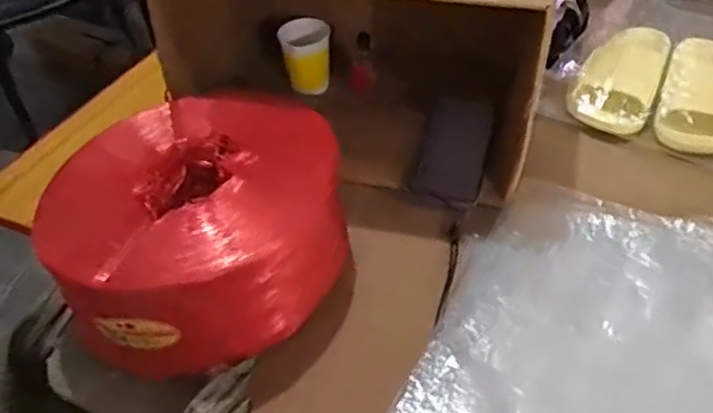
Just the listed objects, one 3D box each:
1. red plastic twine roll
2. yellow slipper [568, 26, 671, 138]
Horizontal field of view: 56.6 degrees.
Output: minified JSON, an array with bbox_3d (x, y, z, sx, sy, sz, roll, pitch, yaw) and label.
[{"bbox_3d":[-0.160,0.016,0.609,0.232,0.141,0.227,-3,43,3],"label":"red plastic twine roll"},{"bbox_3d":[0.337,-0.174,0.844,0.099,0.056,0.188,17,48,23],"label":"yellow slipper"}]

